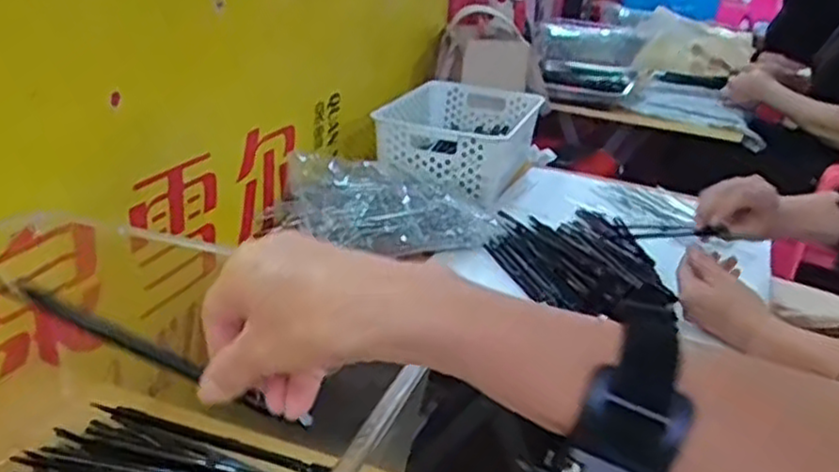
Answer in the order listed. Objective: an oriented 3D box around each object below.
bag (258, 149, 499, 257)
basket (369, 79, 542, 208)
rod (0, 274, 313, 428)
[{"bbox_3d":[-0.044,-0.041,0.902,0.272,0.084,0.112,-2,24,-18],"label":"bag"},{"bbox_3d":[0.065,-0.161,1.166,0.199,0.092,0.319,11,24,13],"label":"basket"},{"bbox_3d":[-0.141,0.056,0.378,0.195,0.010,0.012,21,29,15],"label":"rod"}]

